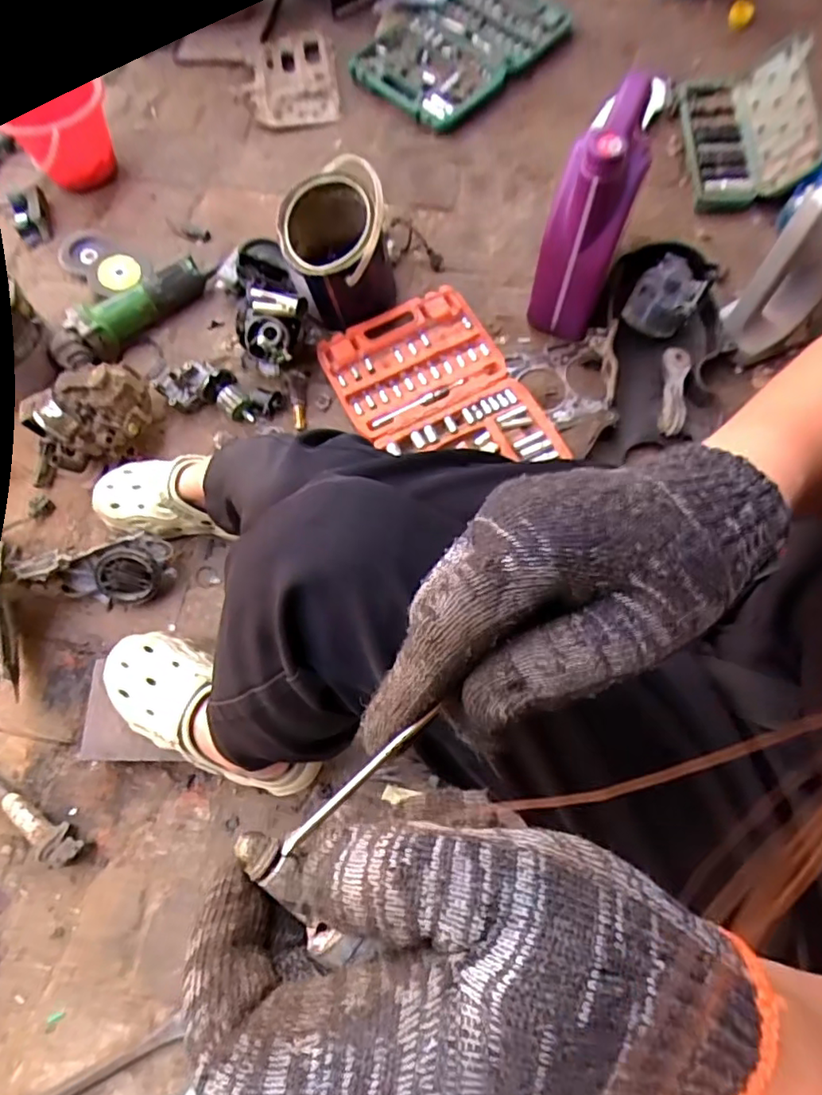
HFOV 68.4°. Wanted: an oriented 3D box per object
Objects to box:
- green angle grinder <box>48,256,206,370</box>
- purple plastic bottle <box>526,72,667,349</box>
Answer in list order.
[{"bbox_3d":[-0.413,-0.343,0.898,0.242,0.069,0.066,-35,74,-9],"label":"green angle grinder"},{"bbox_3d":[0.239,-0.442,0.806,0.095,0.321,0.144,19,73,8],"label":"purple plastic bottle"}]

